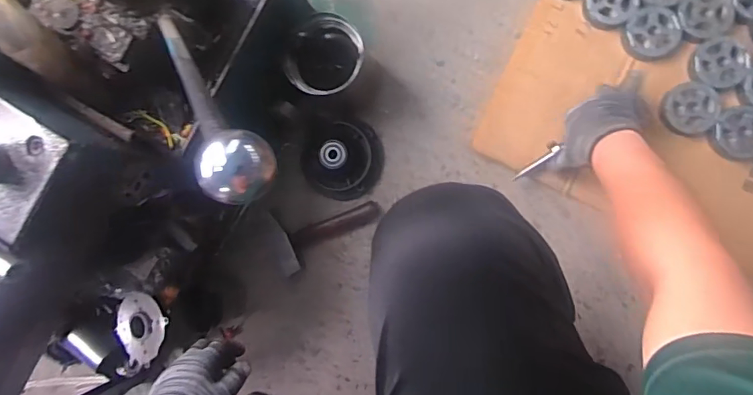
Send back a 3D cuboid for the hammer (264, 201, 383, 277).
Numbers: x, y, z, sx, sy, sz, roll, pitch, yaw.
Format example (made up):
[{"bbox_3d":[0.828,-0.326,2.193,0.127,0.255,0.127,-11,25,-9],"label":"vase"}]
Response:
[{"bbox_3d":[-0.091,0.056,0.871,0.196,0.042,0.103,-22,85,8],"label":"hammer"}]

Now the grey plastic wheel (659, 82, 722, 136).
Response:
[{"bbox_3d":[0.484,-0.138,0.755,0.085,0.016,0.078,0,89,10],"label":"grey plastic wheel"}]

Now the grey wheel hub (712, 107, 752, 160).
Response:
[{"bbox_3d":[0.553,-0.098,0.740,0.075,0.013,0.079,0,89,10],"label":"grey wheel hub"}]

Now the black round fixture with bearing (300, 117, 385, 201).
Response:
[{"bbox_3d":[-0.064,-0.067,0.834,0.139,0.059,0.135,0,89,10],"label":"black round fixture with bearing"}]

